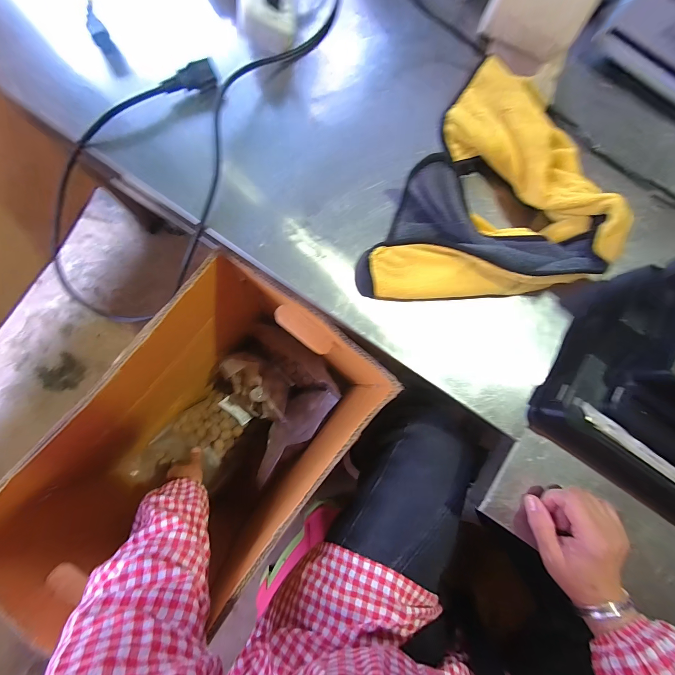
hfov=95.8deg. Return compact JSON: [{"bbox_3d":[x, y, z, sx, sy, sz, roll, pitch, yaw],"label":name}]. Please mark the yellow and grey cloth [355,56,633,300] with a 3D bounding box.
[{"bbox_3d":[0.158,-0.181,0.337,0.270,0.063,0.275,-1,83,-6],"label":"yellow and grey cloth"}]

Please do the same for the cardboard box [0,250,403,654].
[{"bbox_3d":[-0.192,0.171,0.523,0.278,0.389,0.454,38,81,0],"label":"cardboard box"}]

